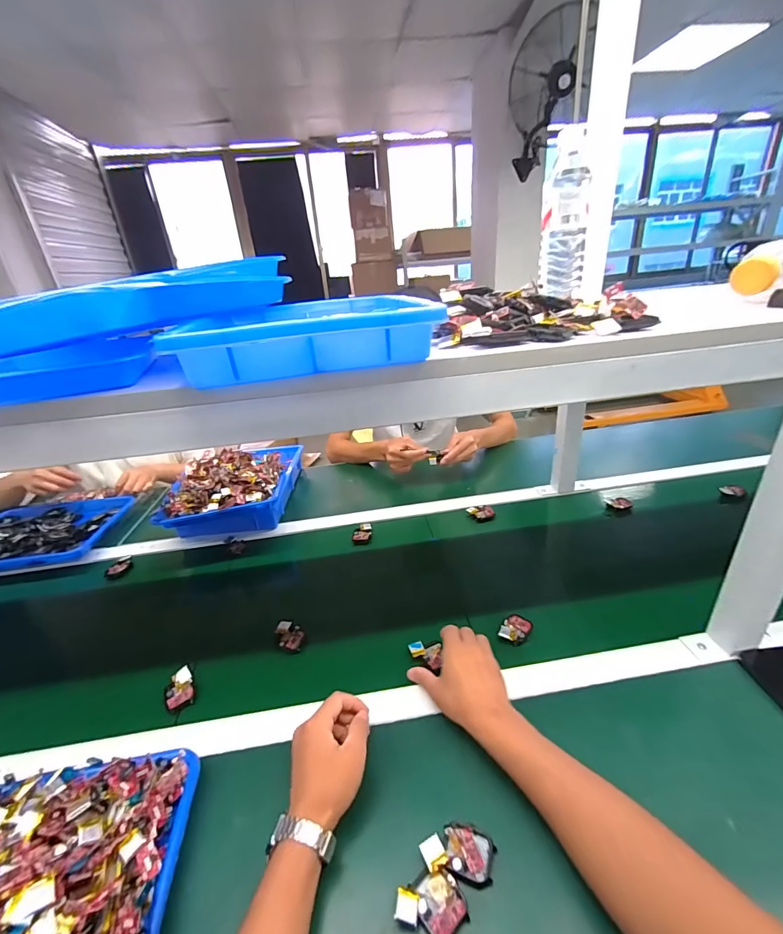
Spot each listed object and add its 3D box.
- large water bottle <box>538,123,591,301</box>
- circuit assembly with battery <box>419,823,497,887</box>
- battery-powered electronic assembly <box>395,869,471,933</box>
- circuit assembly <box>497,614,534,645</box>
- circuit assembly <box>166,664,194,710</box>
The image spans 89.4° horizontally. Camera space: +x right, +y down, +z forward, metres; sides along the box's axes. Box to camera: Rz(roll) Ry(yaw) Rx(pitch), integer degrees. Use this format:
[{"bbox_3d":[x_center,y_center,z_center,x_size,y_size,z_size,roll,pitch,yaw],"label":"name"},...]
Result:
[{"bbox_3d":[0.251,-0.357,0.571,0.066,0.204,0.072,6,28,22],"label":"large water bottle"},{"bbox_3d":[0.062,0.354,0.367,0.064,0.012,0.039,1,27,13],"label":"circuit assembly with battery"},{"bbox_3d":[0.036,0.375,0.340,0.057,0.013,0.041,5,28,20],"label":"battery-powered electronic assembly"},{"bbox_3d":[0.186,0.238,0.586,0.038,0.009,0.057,15,33,36],"label":"circuit assembly"},{"bbox_3d":[-0.291,0.301,0.540,0.035,0.016,0.052,-16,28,-21],"label":"circuit assembly"}]

